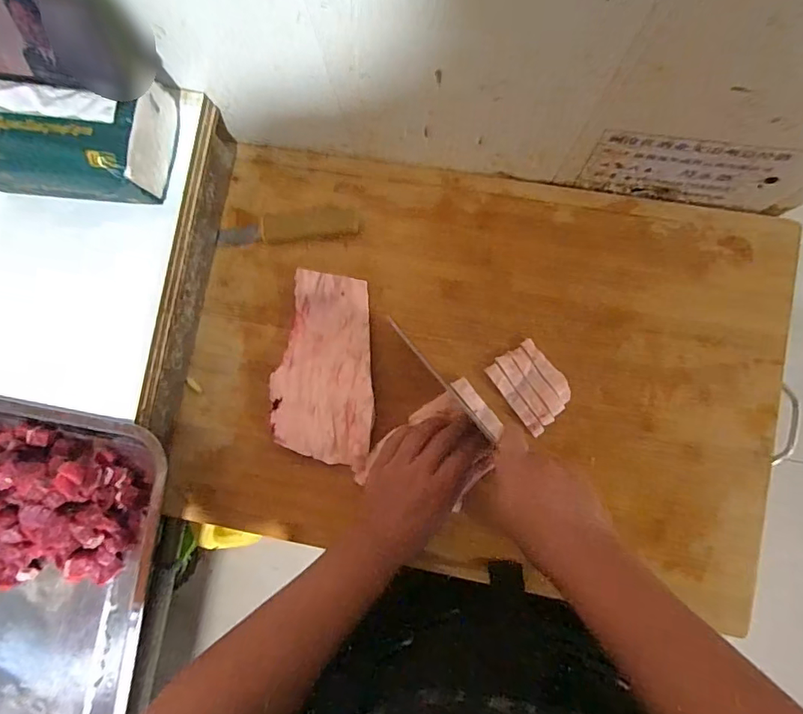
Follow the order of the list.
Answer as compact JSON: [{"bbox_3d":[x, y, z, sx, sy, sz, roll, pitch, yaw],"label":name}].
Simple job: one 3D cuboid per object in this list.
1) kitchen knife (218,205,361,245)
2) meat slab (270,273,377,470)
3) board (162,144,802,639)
[{"bbox_3d":[-0.114,-0.132,0.507,0.143,0.009,0.031,-7,85,4],"label":"kitchen knife"},{"bbox_3d":[-0.076,0.010,0.484,0.095,0.018,0.181,-1,86,5],"label":"meat slab"},{"bbox_3d":[0.068,0.012,0.482,0.550,0.023,0.380,10,87,6],"label":"board"}]

